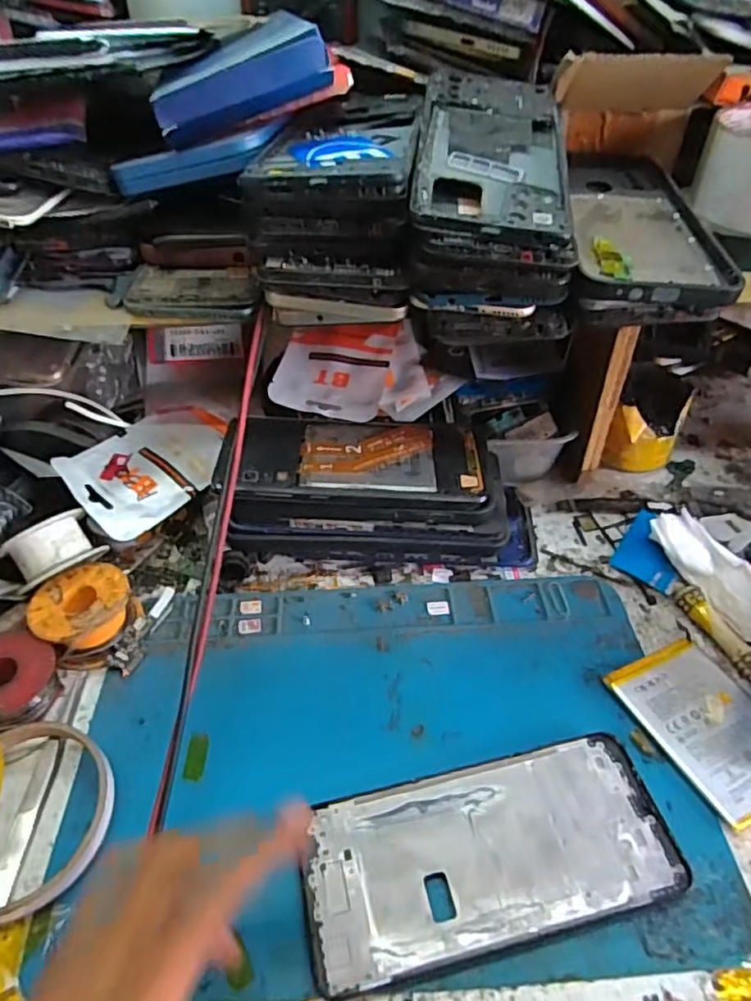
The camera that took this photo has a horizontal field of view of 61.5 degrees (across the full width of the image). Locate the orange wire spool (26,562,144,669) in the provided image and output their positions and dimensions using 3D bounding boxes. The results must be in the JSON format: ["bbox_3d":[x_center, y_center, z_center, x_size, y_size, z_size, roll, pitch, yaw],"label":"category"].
[{"bbox_3d":[-0.164,0.063,0.357,0.050,0.029,0.051,0,44,0],"label":"orange wire spool"}]

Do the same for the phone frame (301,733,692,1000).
[{"bbox_3d":[0.049,0.153,0.277,0.157,0.007,0.072,-10,45,-10],"label":"phone frame"}]

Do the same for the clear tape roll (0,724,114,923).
[{"bbox_3d":[-0.162,0.143,0.285,0.082,0.020,0.079,0,44,0],"label":"clear tape roll"}]

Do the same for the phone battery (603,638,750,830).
[{"bbox_3d":[0.170,0.110,0.319,0.064,0.005,0.085,-20,47,-19],"label":"phone battery"}]

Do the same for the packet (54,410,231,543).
[{"bbox_3d":[-0.143,-0.024,0.400,0.072,0.016,0.097,39,55,19],"label":"packet"}]

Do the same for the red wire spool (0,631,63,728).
[{"bbox_3d":[-0.194,0.095,0.331,0.046,0.025,0.044,0,44,0],"label":"red wire spool"}]

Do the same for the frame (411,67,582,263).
[{"bbox_3d":[0.059,-0.175,0.316,0.074,0.013,0.156,8,56,-2],"label":"frame"}]

